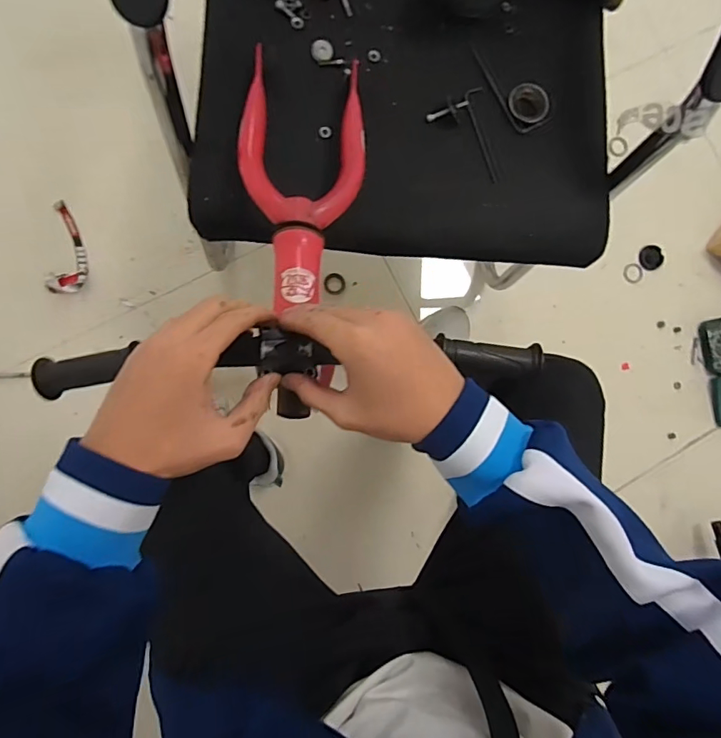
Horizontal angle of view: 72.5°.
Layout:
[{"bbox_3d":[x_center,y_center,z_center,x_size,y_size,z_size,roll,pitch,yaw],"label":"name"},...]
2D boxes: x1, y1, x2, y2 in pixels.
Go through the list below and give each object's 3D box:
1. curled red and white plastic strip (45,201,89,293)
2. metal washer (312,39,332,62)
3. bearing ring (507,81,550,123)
[{"bbox_3d":[-0.540,-0.223,0.913,0.061,0.027,0.165,5,90,-7],"label":"curled red and white plastic strip"},{"bbox_3d":[-0.042,-0.347,0.536,0.023,0.006,0.021,0,90,-7],"label":"metal washer"},{"bbox_3d":[0.192,-0.305,0.558,0.048,0.008,0.046,0,89,-8],"label":"bearing ring"}]

